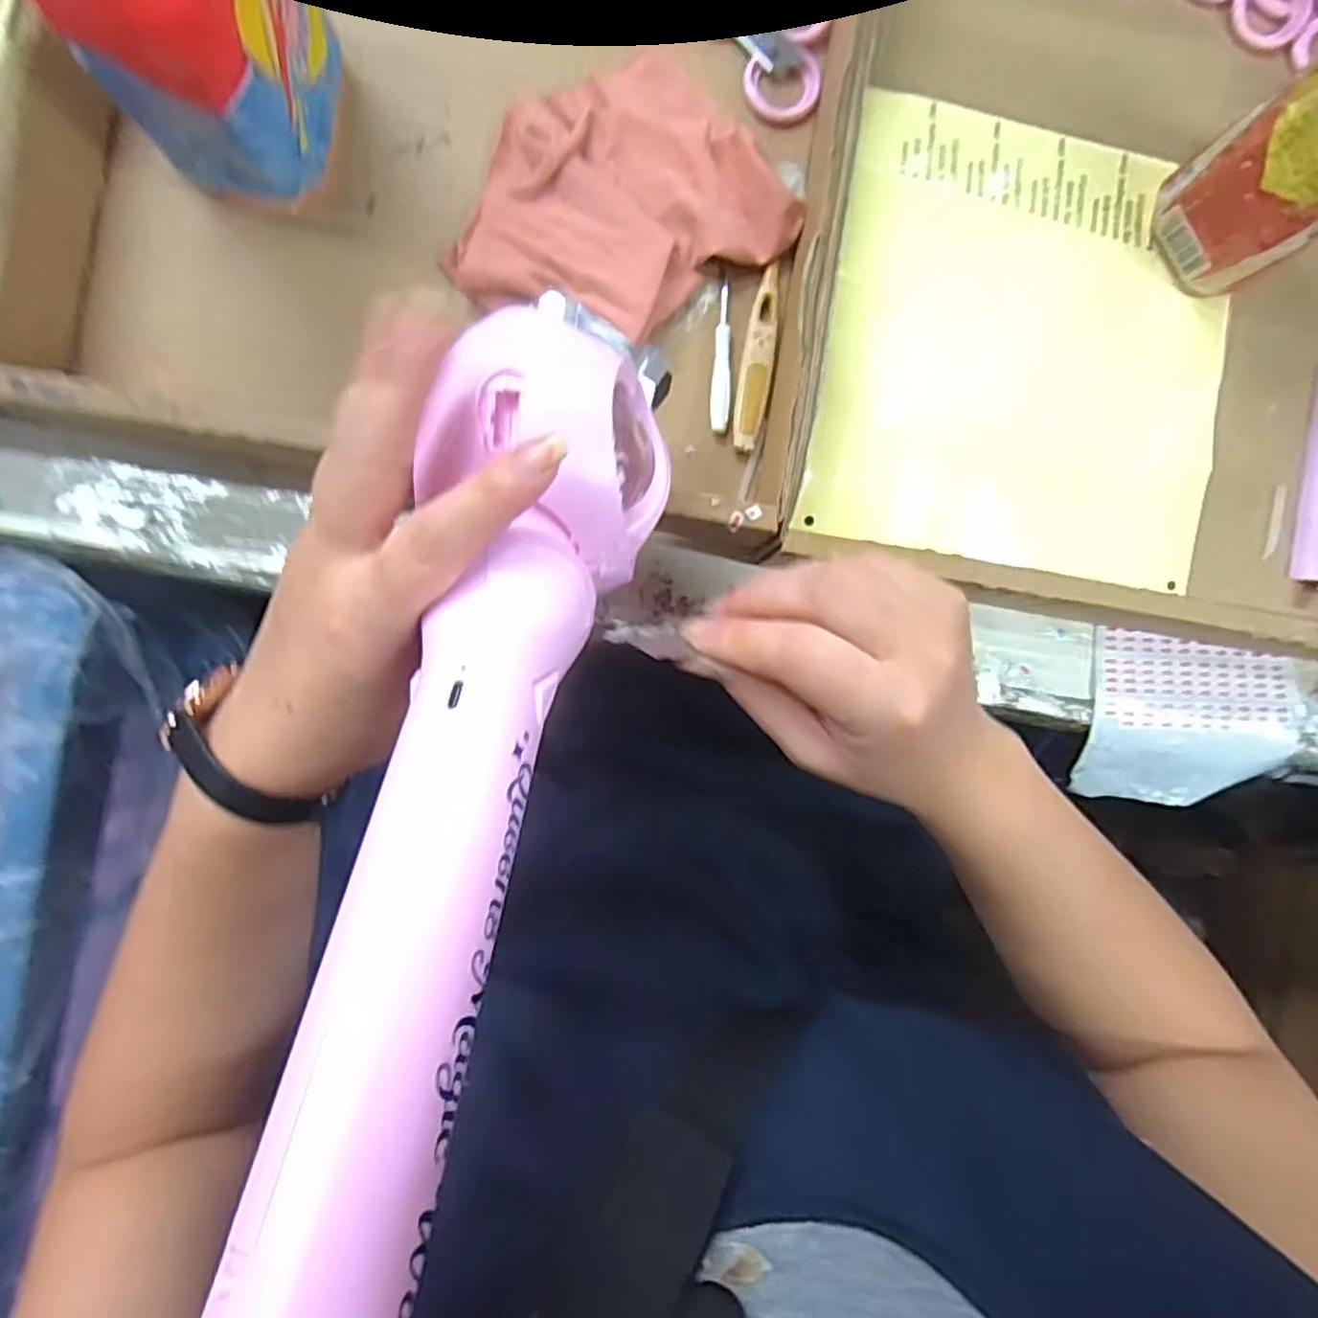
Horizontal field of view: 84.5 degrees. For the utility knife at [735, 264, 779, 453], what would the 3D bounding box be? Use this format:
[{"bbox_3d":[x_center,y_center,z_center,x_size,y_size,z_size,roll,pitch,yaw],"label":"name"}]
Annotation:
[{"bbox_3d":[0.049,-0.148,0.354,0.014,0.006,0.092,11,90,-2],"label":"utility knife"}]

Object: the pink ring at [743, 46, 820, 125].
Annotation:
[{"bbox_3d":[0.062,-0.282,0.360,0.039,0.004,0.036,0,90,-2],"label":"pink ring"}]

